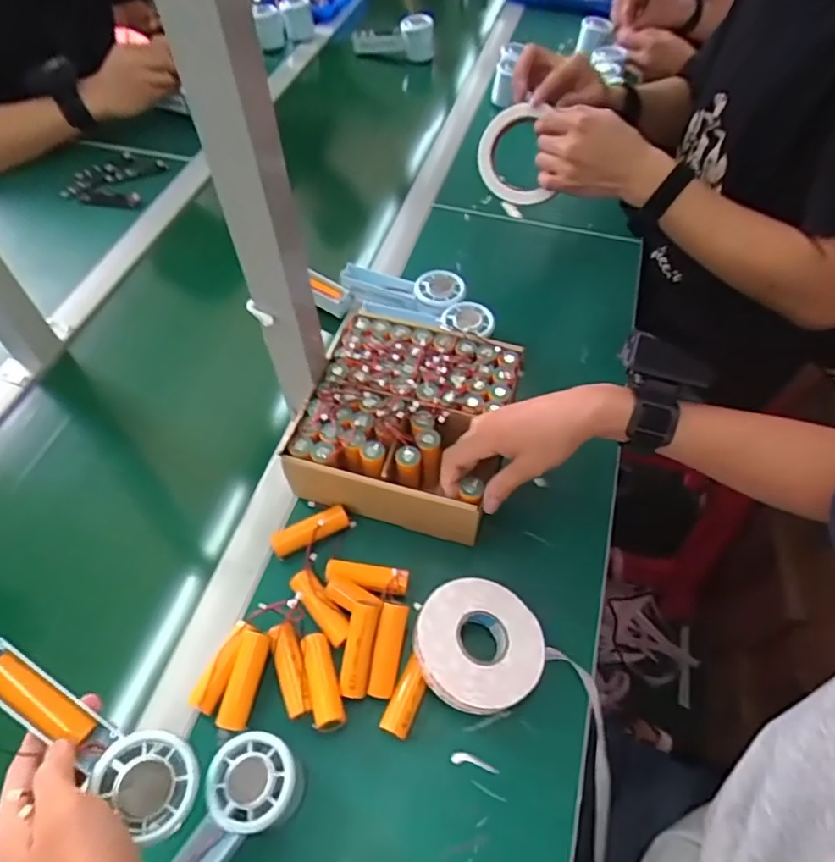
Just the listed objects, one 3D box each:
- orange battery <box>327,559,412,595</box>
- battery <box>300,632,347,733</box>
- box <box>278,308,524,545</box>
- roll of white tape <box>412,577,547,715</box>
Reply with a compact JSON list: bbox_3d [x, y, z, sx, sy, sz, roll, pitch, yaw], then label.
[{"bbox_3d":[-0.043,0.128,0.518,0.071,0.021,0.022,11,56,8],"label":"orange battery"},{"bbox_3d":[-0.075,0.193,0.460,0.022,0.015,0.075,-16,56,-11],"label":"battery"},{"bbox_3d":[-0.008,-0.012,0.581,0.182,0.076,0.201,12,56,9],"label":"box"},{"bbox_3d":[0.050,0.172,0.476,0.099,0.032,0.101,0,55,0],"label":"roll of white tape"}]

